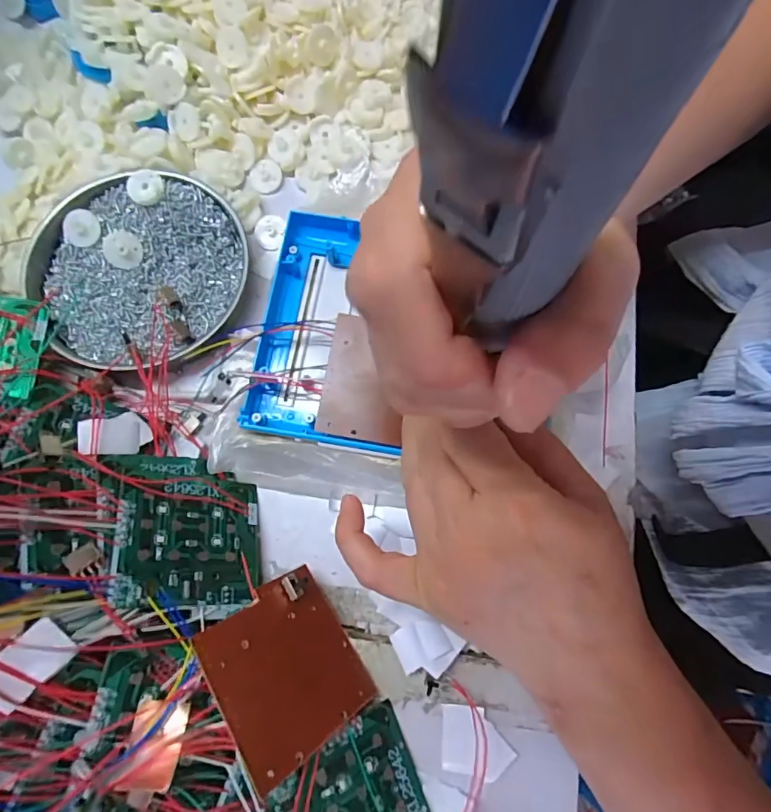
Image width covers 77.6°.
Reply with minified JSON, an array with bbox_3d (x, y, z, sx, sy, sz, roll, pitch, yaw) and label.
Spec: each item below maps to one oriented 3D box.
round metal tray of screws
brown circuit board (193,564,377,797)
[{"bbox_3d":[-0.160,-0.087,0.308,0.132,0.020,0.126,0,76,-2],"label":"round metal tray of screws"},{"bbox_3d":[-0.046,0.121,0.226,0.004,0.071,0.070,-46,70,33],"label":"brown circuit board"}]

